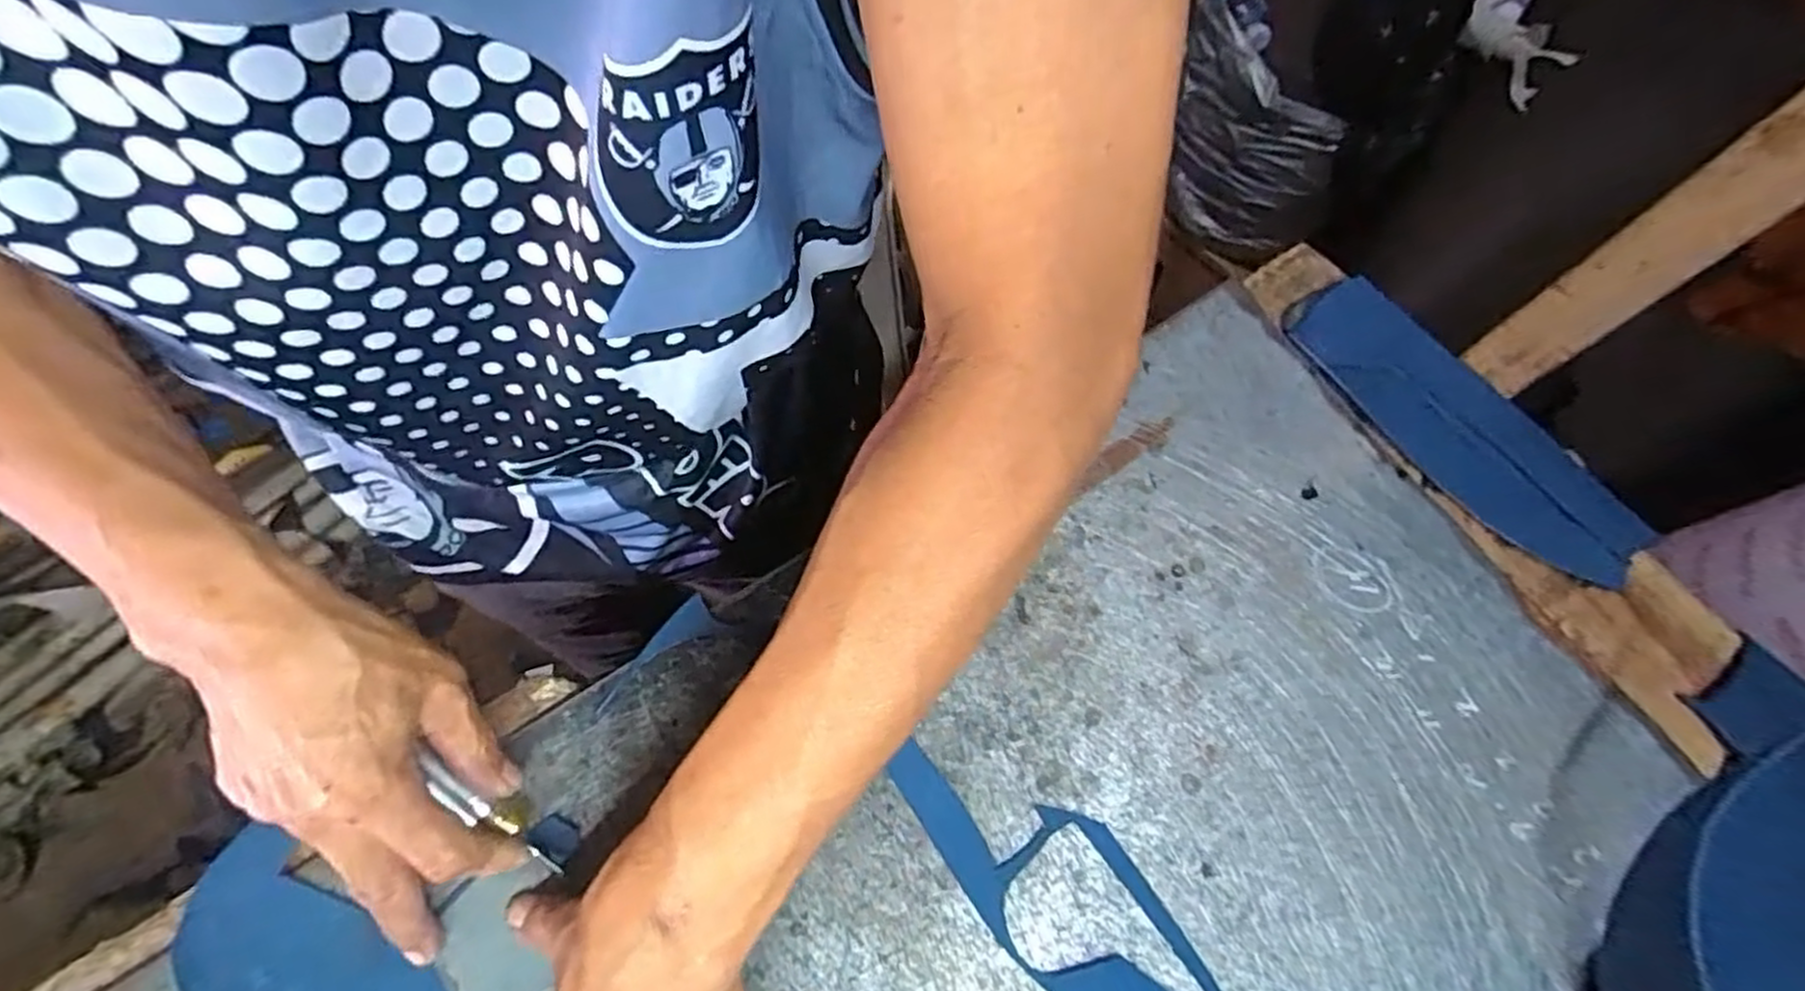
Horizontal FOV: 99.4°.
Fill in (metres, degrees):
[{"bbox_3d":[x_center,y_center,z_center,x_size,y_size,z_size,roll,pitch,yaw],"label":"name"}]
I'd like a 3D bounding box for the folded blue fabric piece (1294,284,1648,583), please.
[{"bbox_3d":[0.332,-0.042,0.456,0.070,0.018,0.216,-40,75,-16],"label":"folded blue fabric piece"}]

